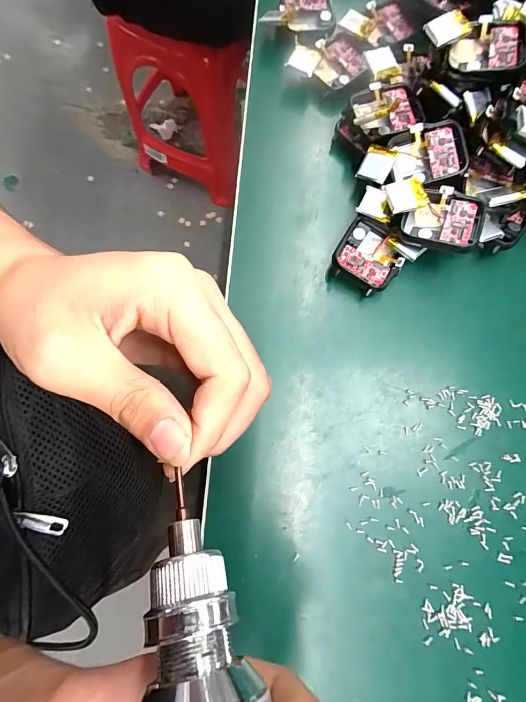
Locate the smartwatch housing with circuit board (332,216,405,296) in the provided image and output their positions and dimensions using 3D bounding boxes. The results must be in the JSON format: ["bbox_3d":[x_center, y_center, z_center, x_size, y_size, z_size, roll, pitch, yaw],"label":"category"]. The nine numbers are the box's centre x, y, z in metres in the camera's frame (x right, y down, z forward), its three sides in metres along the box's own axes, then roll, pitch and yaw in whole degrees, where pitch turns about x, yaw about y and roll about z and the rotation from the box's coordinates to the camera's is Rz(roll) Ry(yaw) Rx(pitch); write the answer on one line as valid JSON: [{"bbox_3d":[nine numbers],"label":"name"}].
[{"bbox_3d":[0.064,-0.056,0.214,0.039,0.012,0.041,33,79,5],"label":"smartwatch housing with circuit board"}]

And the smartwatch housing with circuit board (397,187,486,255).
[{"bbox_3d":[0.104,-0.076,0.202,0.041,0.009,0.037,24,79,3],"label":"smartwatch housing with circuit board"}]

